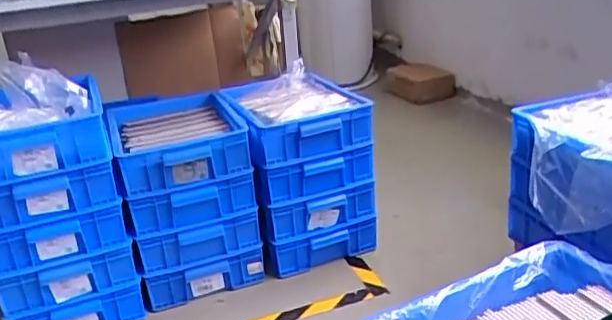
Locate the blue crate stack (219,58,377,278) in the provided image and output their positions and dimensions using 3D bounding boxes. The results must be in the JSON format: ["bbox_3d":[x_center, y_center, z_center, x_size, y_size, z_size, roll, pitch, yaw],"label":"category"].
[{"bbox_3d":[-0.018,0.012,1.668,0.318,0.409,0.402,-10,23,-12],"label":"blue crate stack"}]

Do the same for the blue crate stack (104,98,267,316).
[{"bbox_3d":[-0.312,0.088,1.577,0.313,0.415,0.380,-11,23,-14],"label":"blue crate stack"}]

